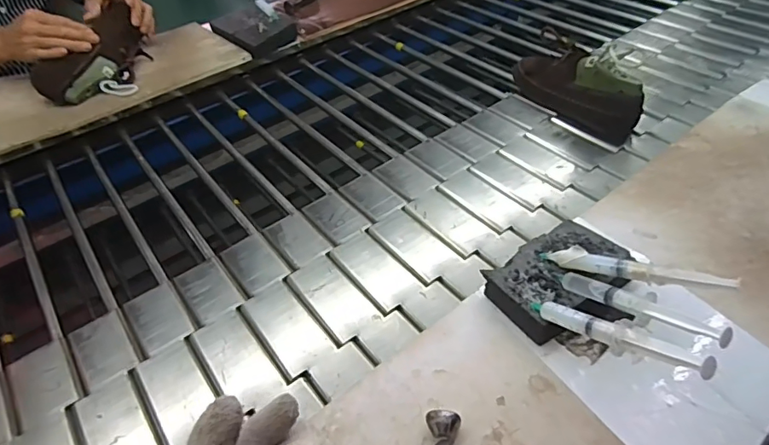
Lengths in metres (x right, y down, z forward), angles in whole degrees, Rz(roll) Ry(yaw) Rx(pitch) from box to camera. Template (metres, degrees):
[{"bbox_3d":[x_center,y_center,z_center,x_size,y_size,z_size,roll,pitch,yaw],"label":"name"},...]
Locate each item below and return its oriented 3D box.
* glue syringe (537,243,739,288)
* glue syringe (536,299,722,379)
[{"bbox_3d":[0.222,0.041,0.443,0.156,0.016,0.017,8,42,37],"label":"glue syringe"},{"bbox_3d":[0.173,0.084,0.374,0.017,0.017,0.152,-28,18,-22],"label":"glue syringe"}]

